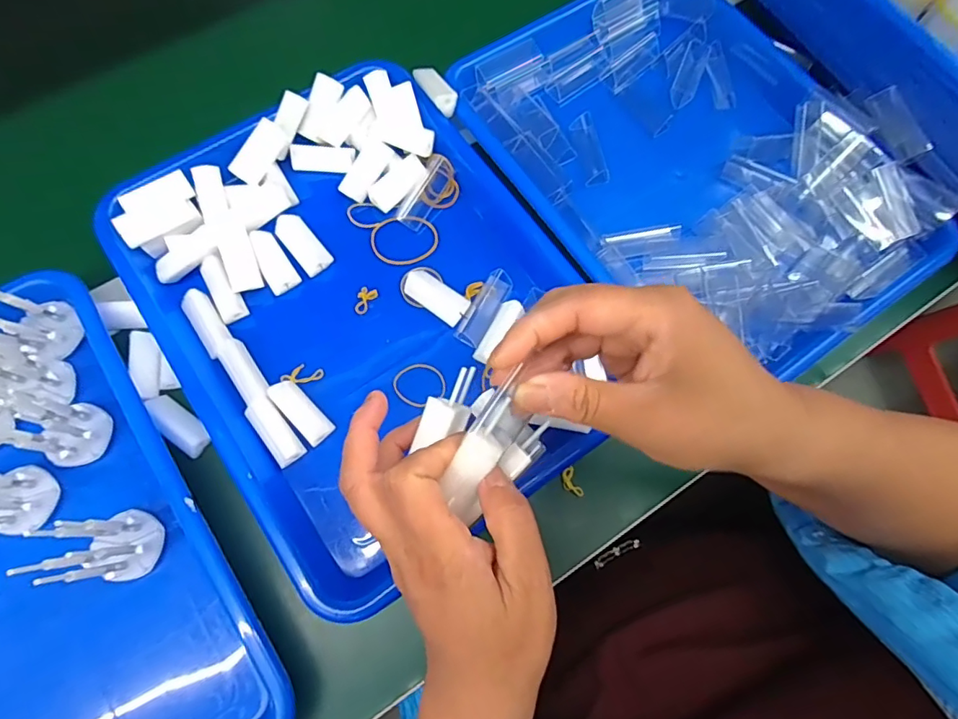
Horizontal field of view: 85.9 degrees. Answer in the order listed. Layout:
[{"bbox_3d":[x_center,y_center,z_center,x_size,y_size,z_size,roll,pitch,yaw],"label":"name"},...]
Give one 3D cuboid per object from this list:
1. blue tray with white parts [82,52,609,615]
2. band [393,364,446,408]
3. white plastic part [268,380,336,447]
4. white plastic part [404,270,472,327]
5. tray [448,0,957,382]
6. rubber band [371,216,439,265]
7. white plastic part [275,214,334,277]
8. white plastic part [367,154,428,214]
[{"bbox_3d":[-0.074,-0.039,0.349,0.250,0.035,0.324,-33,76,-11],"label":"blue tray with white parts"},{"bbox_3d":[-0.040,0.017,0.346,0.031,0.004,0.030,-28,75,-10],"label":"band"},{"bbox_3d":[-0.115,0.034,0.335,0.019,0.010,0.048,-41,78,-13],"label":"white plastic part"},{"bbox_3d":[-0.029,-0.045,0.360,0.046,0.005,0.022,38,75,10],"label":"white plastic part"},{"bbox_3d":[0.157,-0.149,0.382,0.244,0.040,0.329,-37,77,-12],"label":"tray"},{"bbox_3d":[-0.054,-0.087,0.377,0.048,0.004,0.039,-10,73,-5],"label":"rubber band"},{"bbox_3d":[-0.126,-0.083,0.368,0.021,0.010,0.047,-39,77,-13],"label":"white plastic part"},{"bbox_3d":[-0.060,-0.131,0.382,0.045,0.006,0.021,-45,98,-2],"label":"white plastic part"}]

